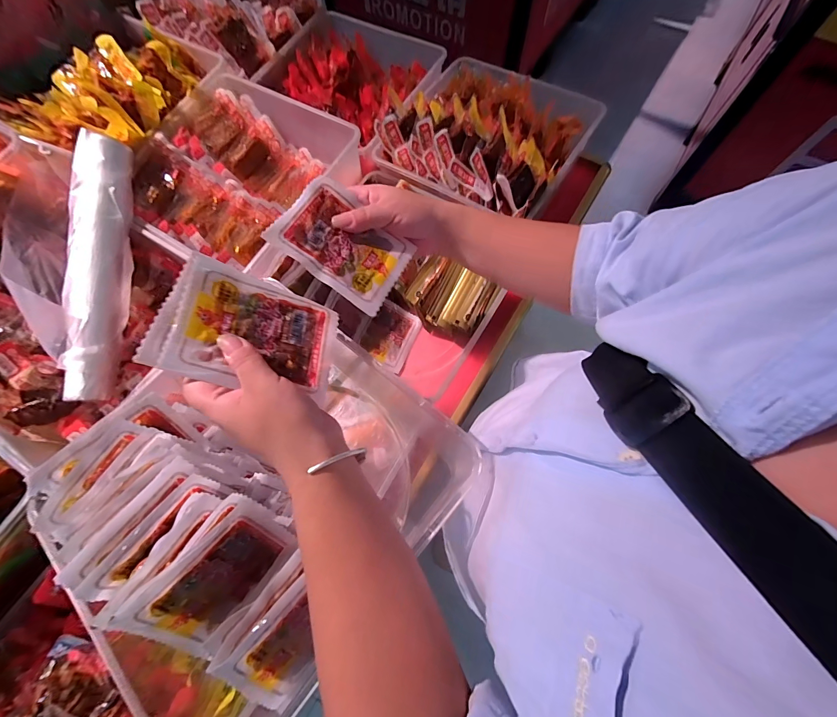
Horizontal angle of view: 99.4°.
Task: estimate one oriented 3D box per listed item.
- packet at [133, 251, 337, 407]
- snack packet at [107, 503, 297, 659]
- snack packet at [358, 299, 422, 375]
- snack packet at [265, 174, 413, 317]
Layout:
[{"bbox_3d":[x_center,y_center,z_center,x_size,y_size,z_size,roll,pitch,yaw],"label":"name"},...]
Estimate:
[{"bbox_3d":[-0.123,-0.019,0.268,0.119,0.011,0.090,22,58,-26],"label":"packet"},{"bbox_3d":[-0.167,0.184,0.297,0.009,0.089,0.110,20,59,46],"label":"snack packet"},{"bbox_3d":[-0.048,-0.041,0.622,0.084,0.005,0.107,30,75,-11],"label":"snack packet"},{"bbox_3d":[-0.065,-0.104,0.321,0.109,0.006,0.087,36,64,-14],"label":"snack packet"}]

